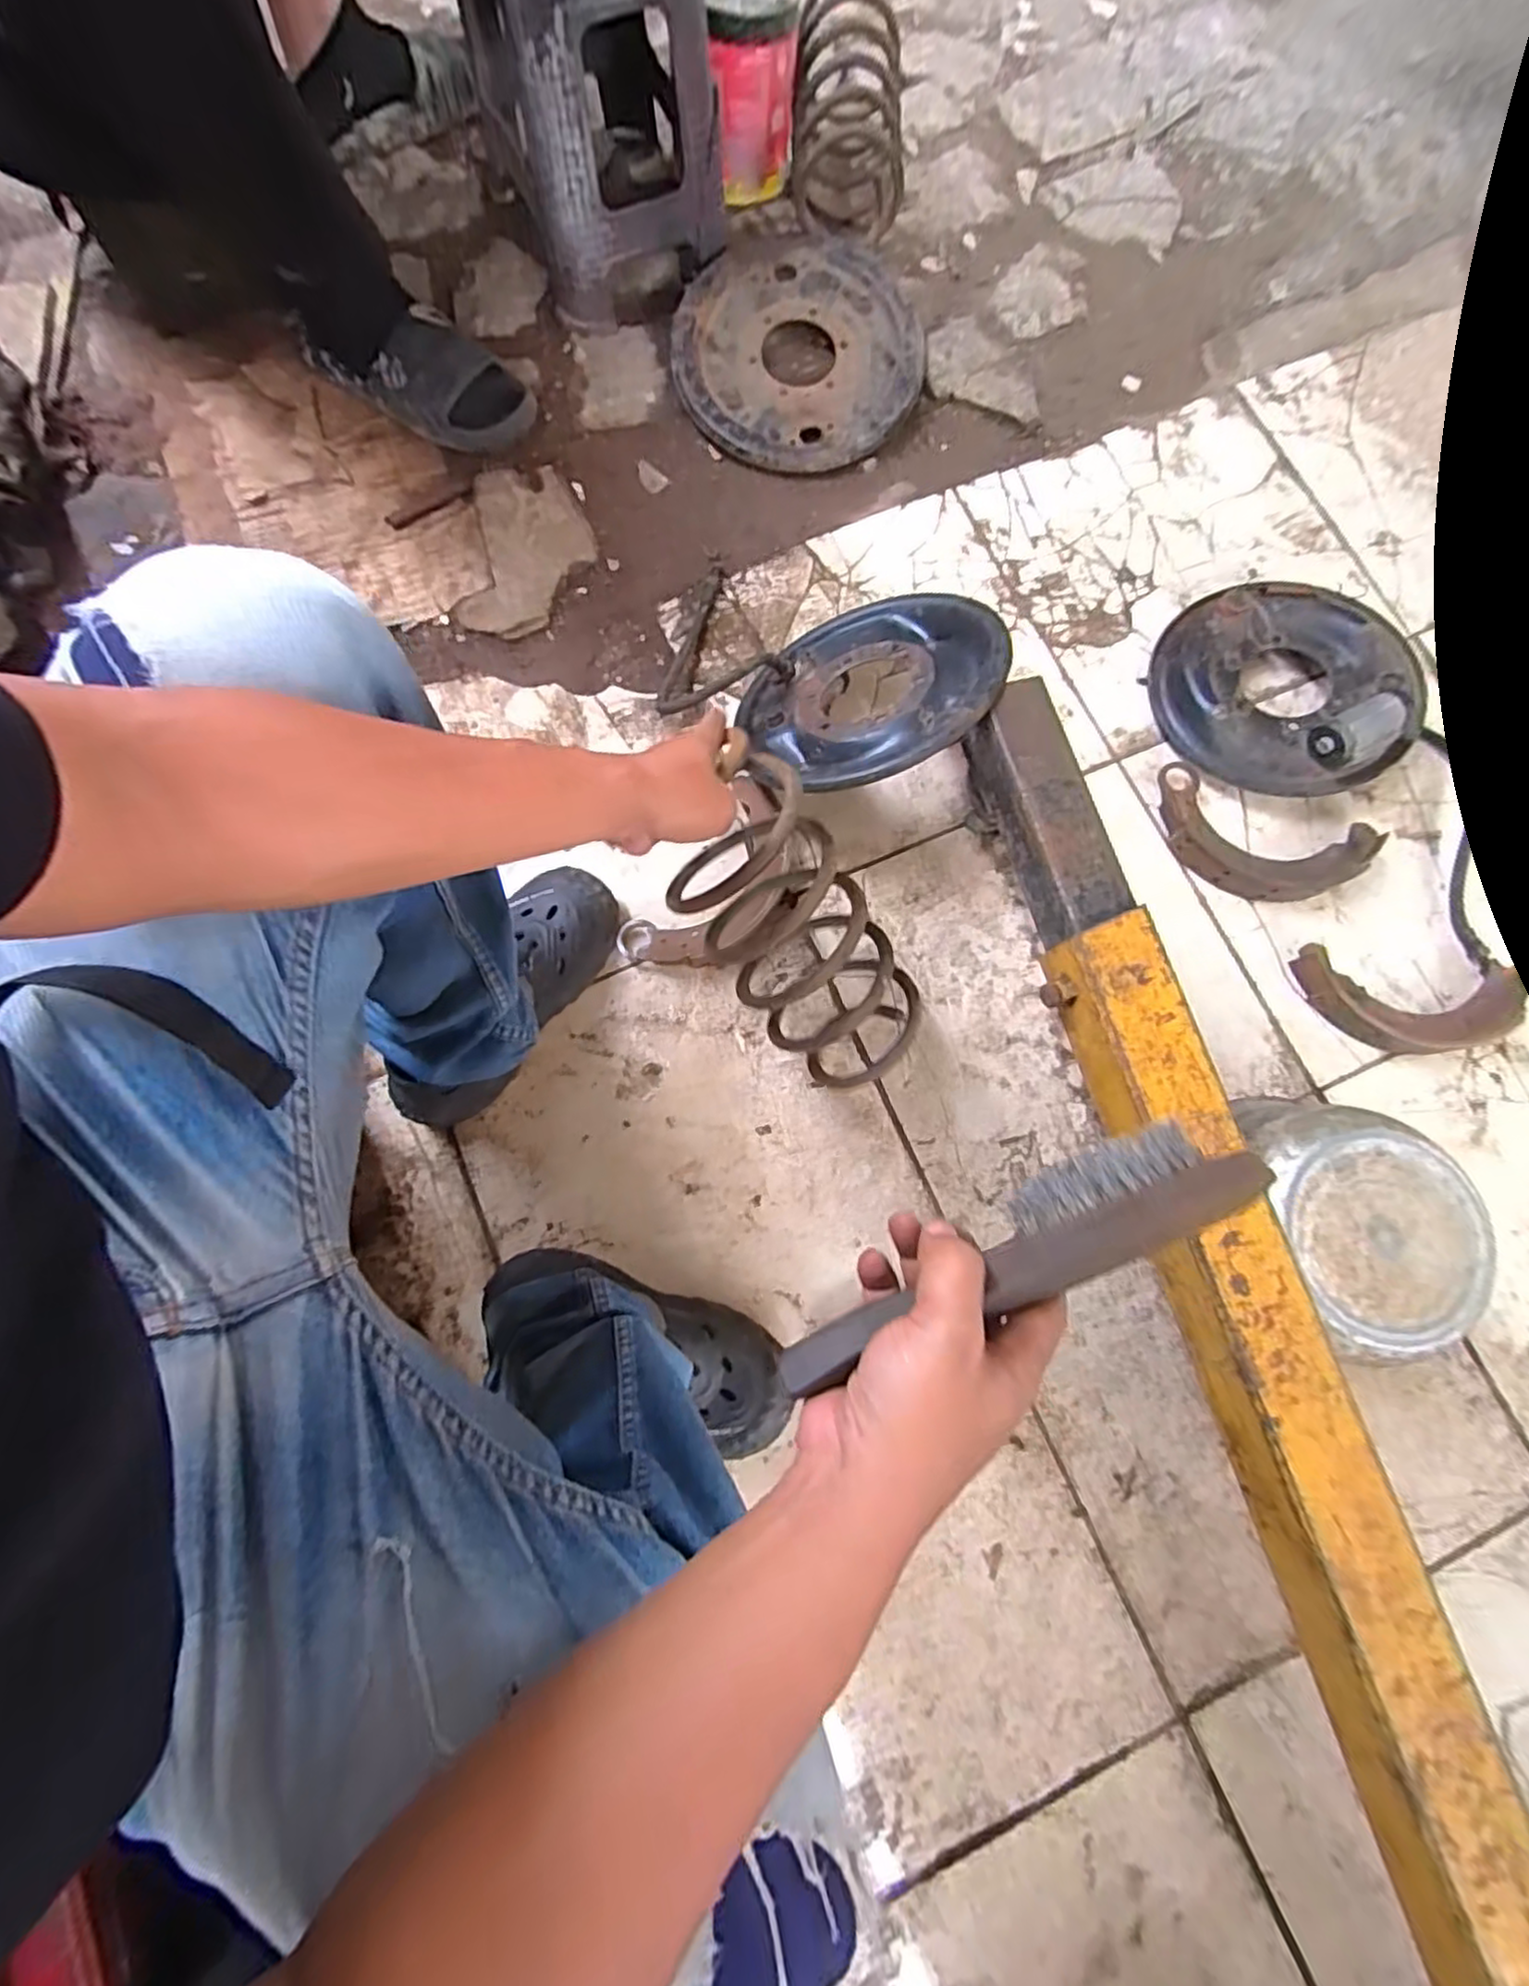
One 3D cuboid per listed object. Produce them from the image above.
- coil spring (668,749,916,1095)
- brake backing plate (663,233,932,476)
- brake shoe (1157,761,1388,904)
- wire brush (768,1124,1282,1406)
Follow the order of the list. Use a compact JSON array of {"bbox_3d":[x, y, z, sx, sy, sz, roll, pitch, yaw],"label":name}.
[{"bbox_3d":[0.029,-0.045,0.595,0.137,0.123,0.271,-35,123,-7],"label":"coil spring"},{"bbox_3d":[0.041,-0.789,0.879,0.295,0.052,0.294,0,78,0],"label":"brake backing plate"},{"bbox_3d":[0.529,-0.164,0.768,0.224,0.037,0.121,25,79,5],"label":"brake shoe"},{"bbox_3d":[0.111,0.113,0.307,0.222,0.036,0.044,-21,79,-11],"label":"wire brush"}]

